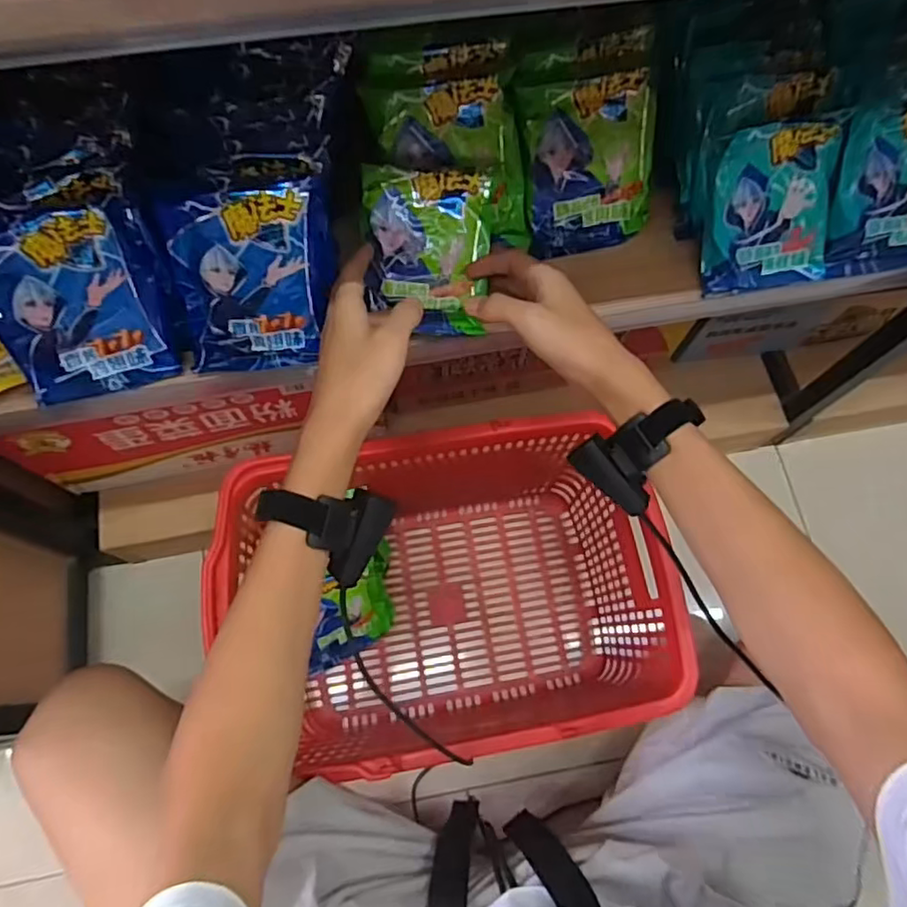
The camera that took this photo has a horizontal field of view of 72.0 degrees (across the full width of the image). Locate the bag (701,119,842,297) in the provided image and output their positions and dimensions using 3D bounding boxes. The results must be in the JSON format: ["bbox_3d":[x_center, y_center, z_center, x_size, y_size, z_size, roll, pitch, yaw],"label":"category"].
[{"bbox_3d":[0.282,-0.220,0.563,0.110,0.032,0.131,-9,115,-7],"label":"bag"}]

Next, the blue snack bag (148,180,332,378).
[{"bbox_3d":[-0.162,-0.142,0.513,0.122,0.147,0.024,-2,32,-2],"label":"blue snack bag"}]

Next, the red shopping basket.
[{"bbox_3d":[0.009,0.159,0.781,0.431,0.243,0.369,-8,71,-5],"label":"red shopping basket"}]

